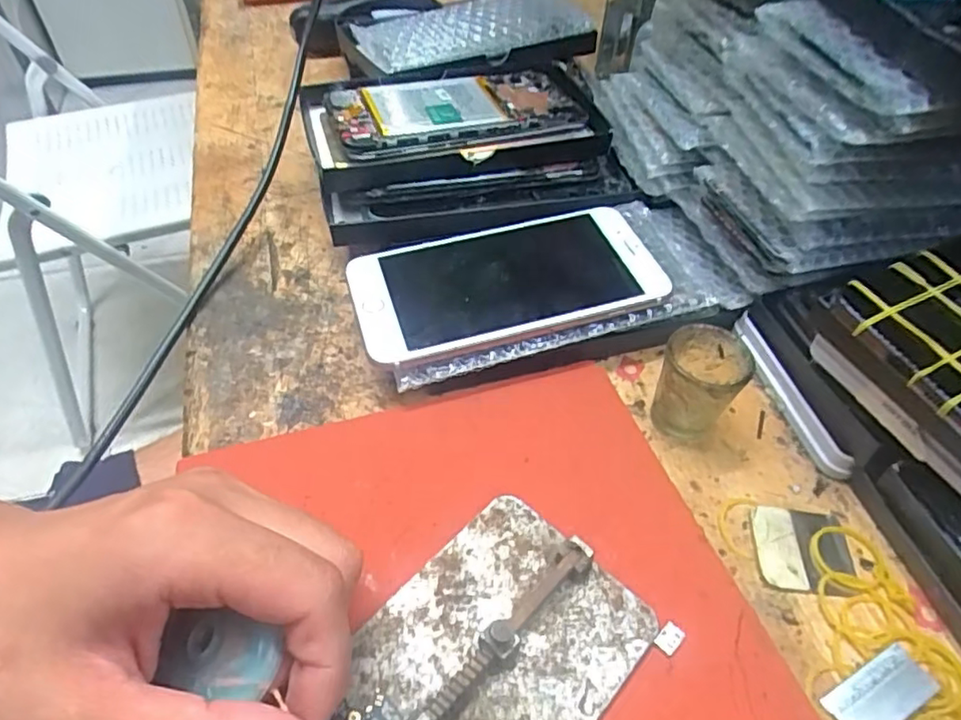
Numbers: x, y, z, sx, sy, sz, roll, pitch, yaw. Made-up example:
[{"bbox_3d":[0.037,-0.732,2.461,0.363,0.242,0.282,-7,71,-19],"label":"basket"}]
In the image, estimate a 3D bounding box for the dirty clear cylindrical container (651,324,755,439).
[{"bbox_3d":[0.098,0.012,0.280,0.034,0.048,0.032,1,50,-1],"label":"dirty clear cylindrical container"}]

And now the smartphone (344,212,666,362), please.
[{"bbox_3d":[0.014,-0.042,0.312,0.153,0.008,0.073,-13,53,-8],"label":"smartphone"}]

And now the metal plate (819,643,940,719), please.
[{"bbox_3d":[0.142,0.118,0.217,0.038,0.006,0.018,-23,54,-20],"label":"metal plate"}]

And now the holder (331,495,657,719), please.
[{"bbox_3d":[0.000,0.104,0.211,0.079,0.020,0.113,36,57,25],"label":"holder"}]

